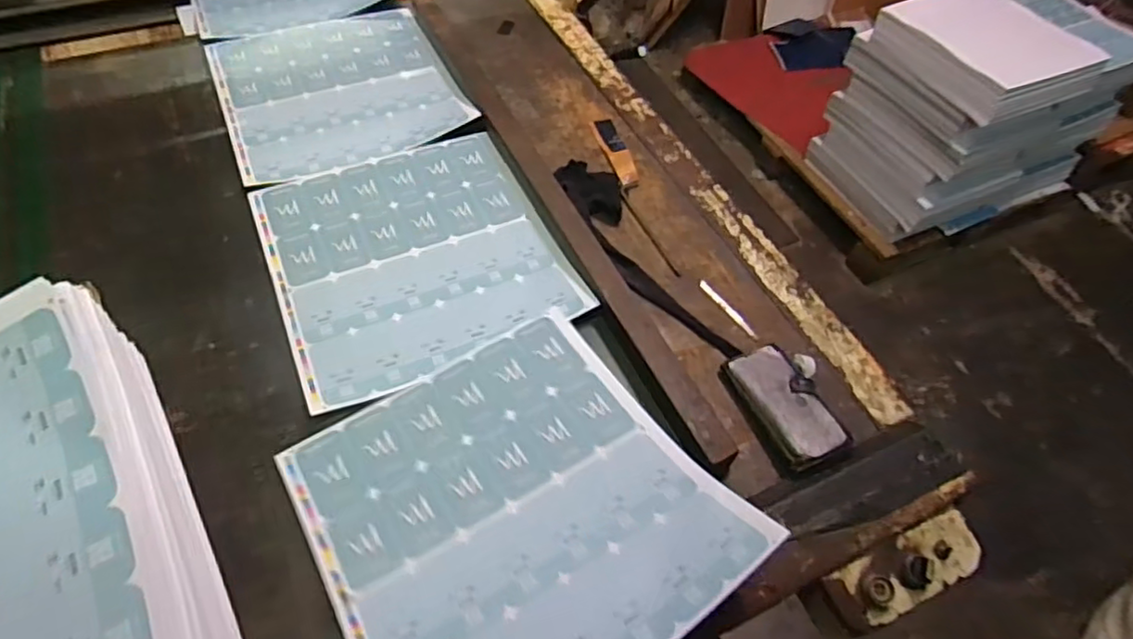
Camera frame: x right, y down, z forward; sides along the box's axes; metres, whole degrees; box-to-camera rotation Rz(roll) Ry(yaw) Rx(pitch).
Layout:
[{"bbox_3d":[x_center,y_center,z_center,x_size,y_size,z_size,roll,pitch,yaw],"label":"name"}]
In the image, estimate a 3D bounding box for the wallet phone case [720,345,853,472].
[{"bbox_3d":[0.253,0.099,0.749,0.079,0.034,0.151,-19,58,-15],"label":"wallet phone case"}]

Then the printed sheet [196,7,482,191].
[{"bbox_3d":[-0.377,-0.383,1.053,0.352,0.014,0.388,-21,59,-17],"label":"printed sheet"}]

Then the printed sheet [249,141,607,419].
[{"bbox_3d":[-0.204,-0.095,0.852,0.350,0.011,0.379,-21,59,-16],"label":"printed sheet"}]

